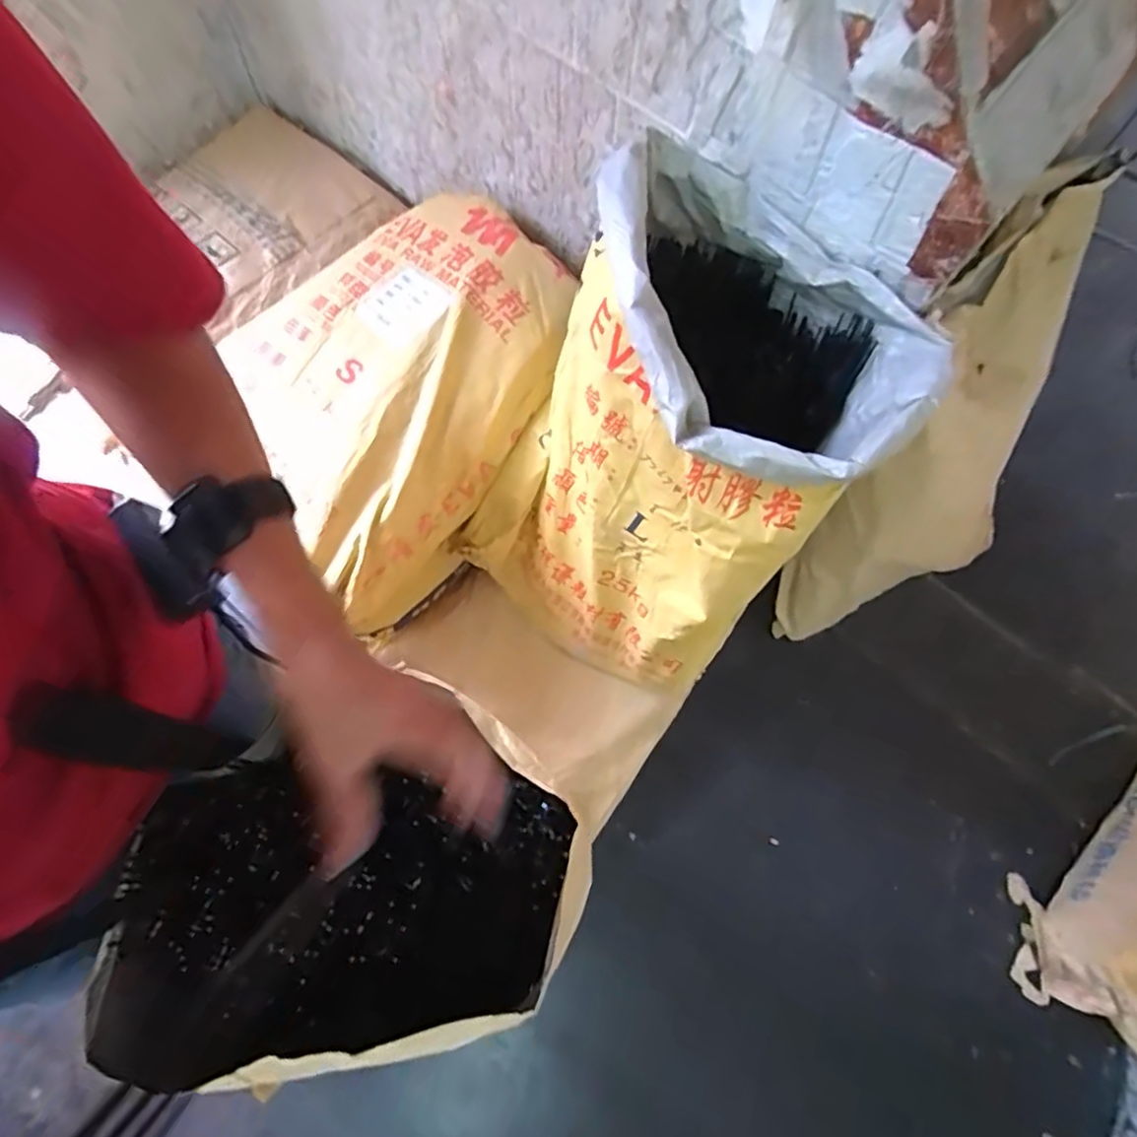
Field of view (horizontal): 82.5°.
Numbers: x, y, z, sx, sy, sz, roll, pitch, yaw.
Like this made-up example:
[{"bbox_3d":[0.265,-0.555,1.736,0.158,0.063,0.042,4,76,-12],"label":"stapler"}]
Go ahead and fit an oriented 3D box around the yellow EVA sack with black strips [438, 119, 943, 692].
[{"bbox_3d":[0.115,-0.118,0.803,0.374,0.497,0.400,37,75,8],"label":"yellow EVA sack with black strips"}]

